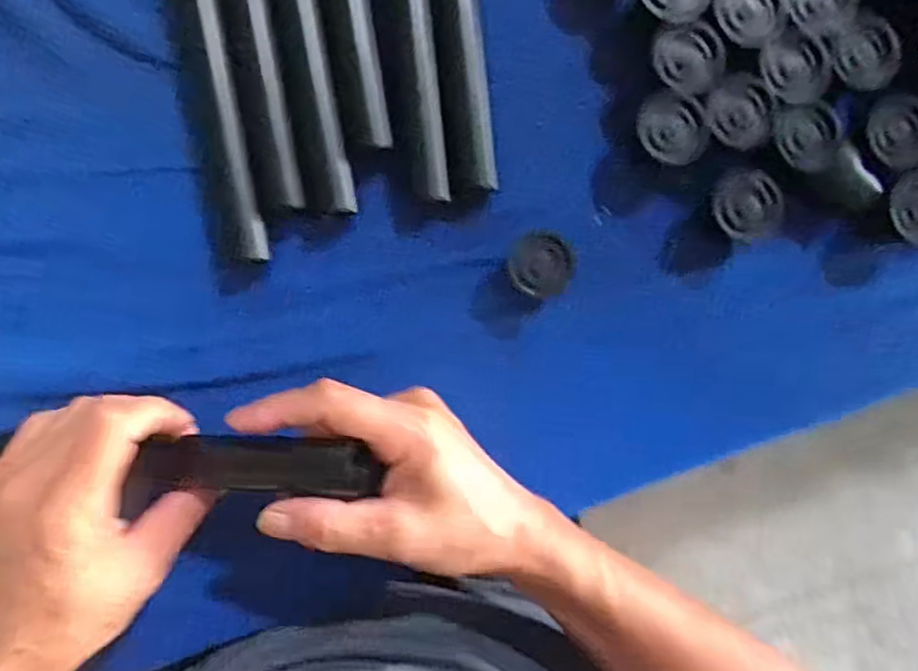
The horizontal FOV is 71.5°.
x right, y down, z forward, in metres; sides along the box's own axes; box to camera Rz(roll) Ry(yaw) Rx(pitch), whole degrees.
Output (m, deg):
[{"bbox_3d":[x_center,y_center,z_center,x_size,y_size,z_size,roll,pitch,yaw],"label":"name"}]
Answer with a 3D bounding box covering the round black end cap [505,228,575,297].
[{"bbox_3d":[0.043,-0.038,0.345,0.034,0.031,0.032,0,93,-2],"label":"round black end cap"}]

